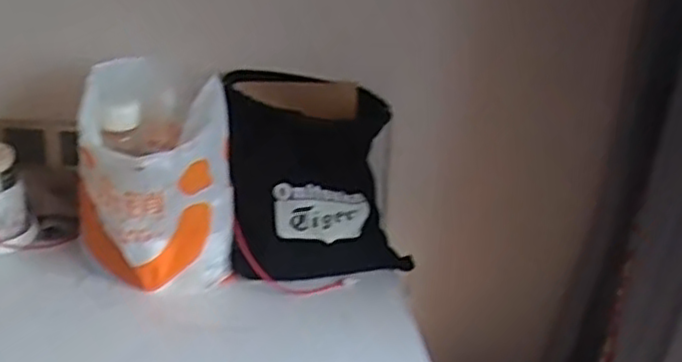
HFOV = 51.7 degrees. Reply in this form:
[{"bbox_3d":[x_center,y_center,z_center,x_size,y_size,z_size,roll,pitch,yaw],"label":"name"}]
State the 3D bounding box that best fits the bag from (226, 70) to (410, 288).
[{"bbox_3d":[-0.038,-0.011,1.148,0.299,0.250,0.233,-1,28,-17],"label":"bag"}]

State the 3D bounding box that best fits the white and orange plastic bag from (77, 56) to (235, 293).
[{"bbox_3d":[-0.270,-0.006,1.034,0.213,0.279,0.220,-1,28,-17],"label":"white and orange plastic bag"}]

